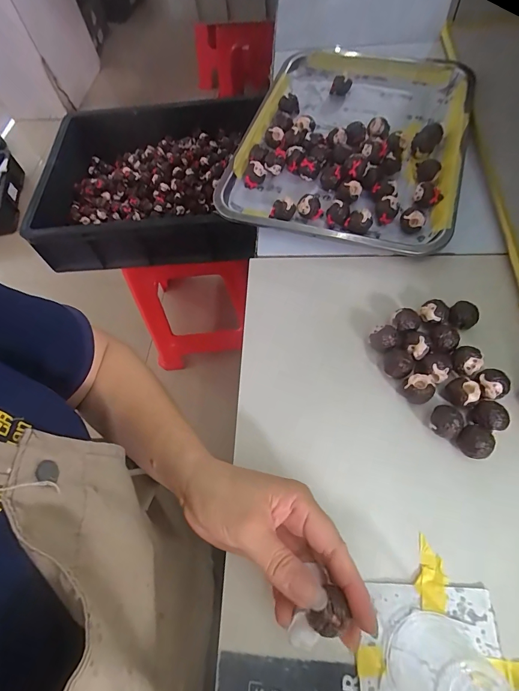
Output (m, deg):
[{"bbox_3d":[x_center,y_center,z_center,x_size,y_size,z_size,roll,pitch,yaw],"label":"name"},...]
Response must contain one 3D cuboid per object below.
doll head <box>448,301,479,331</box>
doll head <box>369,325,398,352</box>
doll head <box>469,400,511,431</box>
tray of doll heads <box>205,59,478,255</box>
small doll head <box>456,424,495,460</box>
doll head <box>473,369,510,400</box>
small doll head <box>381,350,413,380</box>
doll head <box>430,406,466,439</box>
[{"bbox_3d":[0.188,-0.026,0.338,0.024,0.018,0.025,-2,61,3],"label":"doll head"},{"bbox_3d":[0.113,-0.007,0.331,0.023,0.022,0.022,-2,61,3],"label":"doll head"},{"bbox_3d":[0.184,0.058,0.294,0.024,0.025,0.024,-2,61,3],"label":"doll head"},{"bbox_3d":[0.125,-0.281,0.470,0.264,0.039,0.383,15,63,12],"label":"tray of doll heads"},{"bbox_3d":[0.169,0.076,0.285,0.022,0.024,0.024,-2,61,3],"label":"small doll head"},{"bbox_3d":[0.193,0.034,0.306,0.022,0.022,0.024,-2,61,3],"label":"doll head"},{"bbox_3d":[0.121,0.017,0.320,0.024,0.025,0.022,15,63,12],"label":"small doll head"},{"bbox_3d":[0.149,0.063,0.293,0.021,0.026,0.024,-37,65,-15],"label":"doll head"}]

